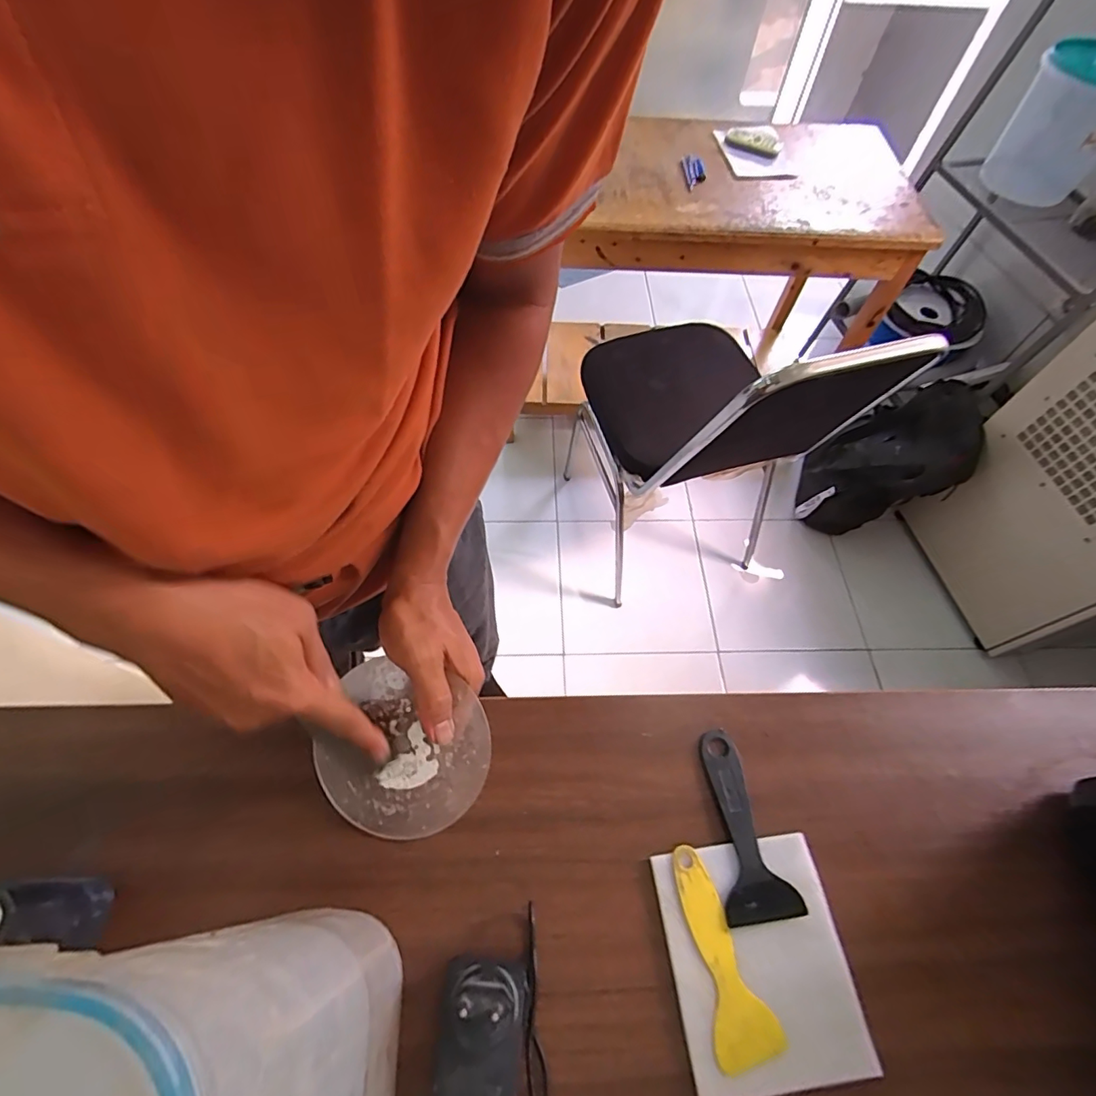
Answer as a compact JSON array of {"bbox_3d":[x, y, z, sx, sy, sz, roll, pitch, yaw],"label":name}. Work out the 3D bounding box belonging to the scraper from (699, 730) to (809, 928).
[{"bbox_3d":[0.149,0.211,0.408,0.052,0.004,0.131,-5,61,-5],"label":"scraper"}]

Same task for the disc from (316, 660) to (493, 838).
[{"bbox_3d":[-0.112,0.160,0.401,0.130,0.015,0.122,0,86,5],"label":"disc"}]

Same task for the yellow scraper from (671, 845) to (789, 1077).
[{"bbox_3d":[0.116,0.283,0.370,0.042,0.007,0.124,-14,62,-10],"label":"yellow scraper"}]

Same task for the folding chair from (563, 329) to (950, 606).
[{"bbox_3d":[0.348,-0.274,1.180,0.423,0.776,0.527,-16,62,-11],"label":"folding chair"}]

